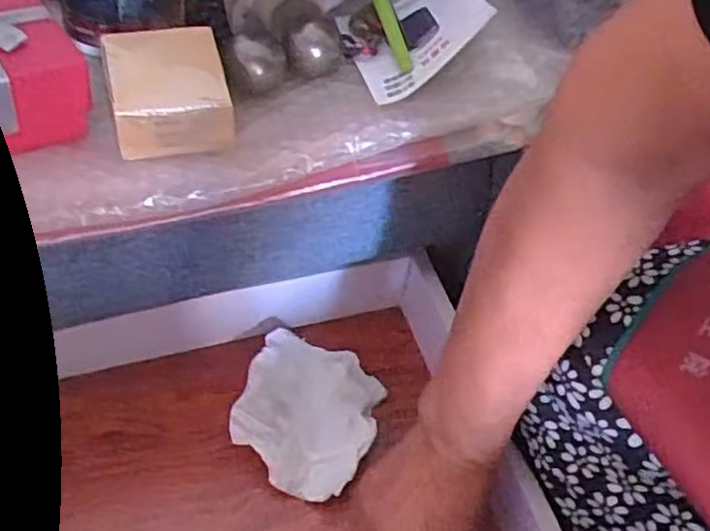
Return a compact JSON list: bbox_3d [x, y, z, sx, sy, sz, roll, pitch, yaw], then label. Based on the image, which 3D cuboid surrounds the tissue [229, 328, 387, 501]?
[{"bbox_3d":[-0.034,0.106,0.519,0.095,0.030,0.111,15,53,5],"label":"tissue"}]

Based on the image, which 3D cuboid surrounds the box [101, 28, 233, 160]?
[{"bbox_3d":[-0.101,-0.096,0.391,0.059,0.035,0.058,-10,55,-13],"label":"box"}]

